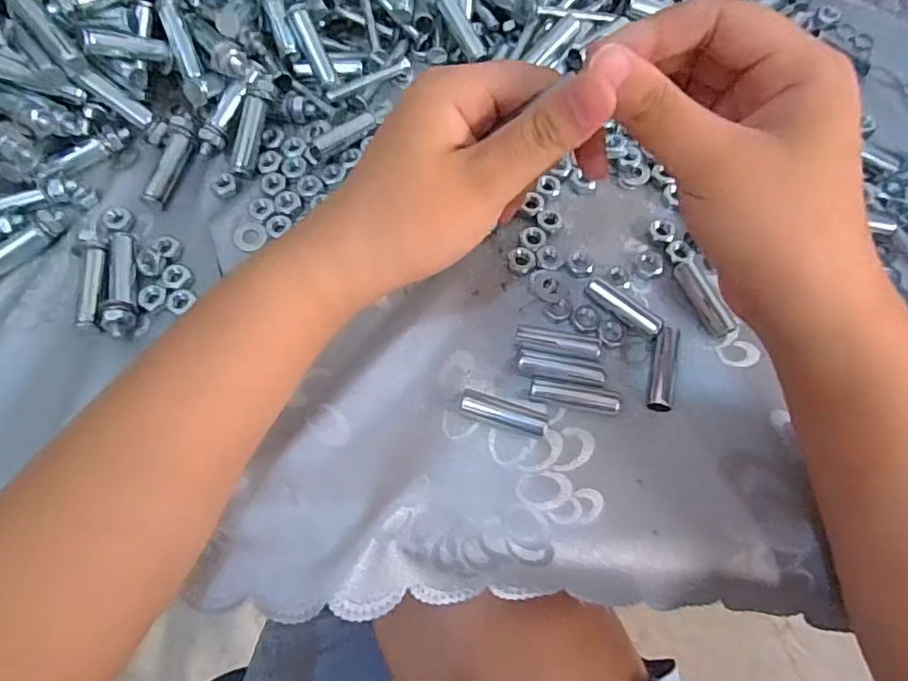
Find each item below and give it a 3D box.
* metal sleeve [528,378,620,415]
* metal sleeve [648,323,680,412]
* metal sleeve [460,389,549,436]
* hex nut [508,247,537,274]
[{"bbox_3d":[0.055,0.024,0.266,0.041,0.010,0.010,11,69,5],"label":"metal sleeve"},{"bbox_3d":[0.096,0.013,0.271,0.012,0.010,0.039,14,69,6],"label":"metal sleeve"},{"bbox_3d":[0.023,0.032,0.263,0.039,0.008,0.011,15,69,6],"label":"metal sleeve"},{"bbox_3d":[0.034,-0.040,0.294,0.013,0.004,0.014,5,68,3],"label":"hex nut"}]

